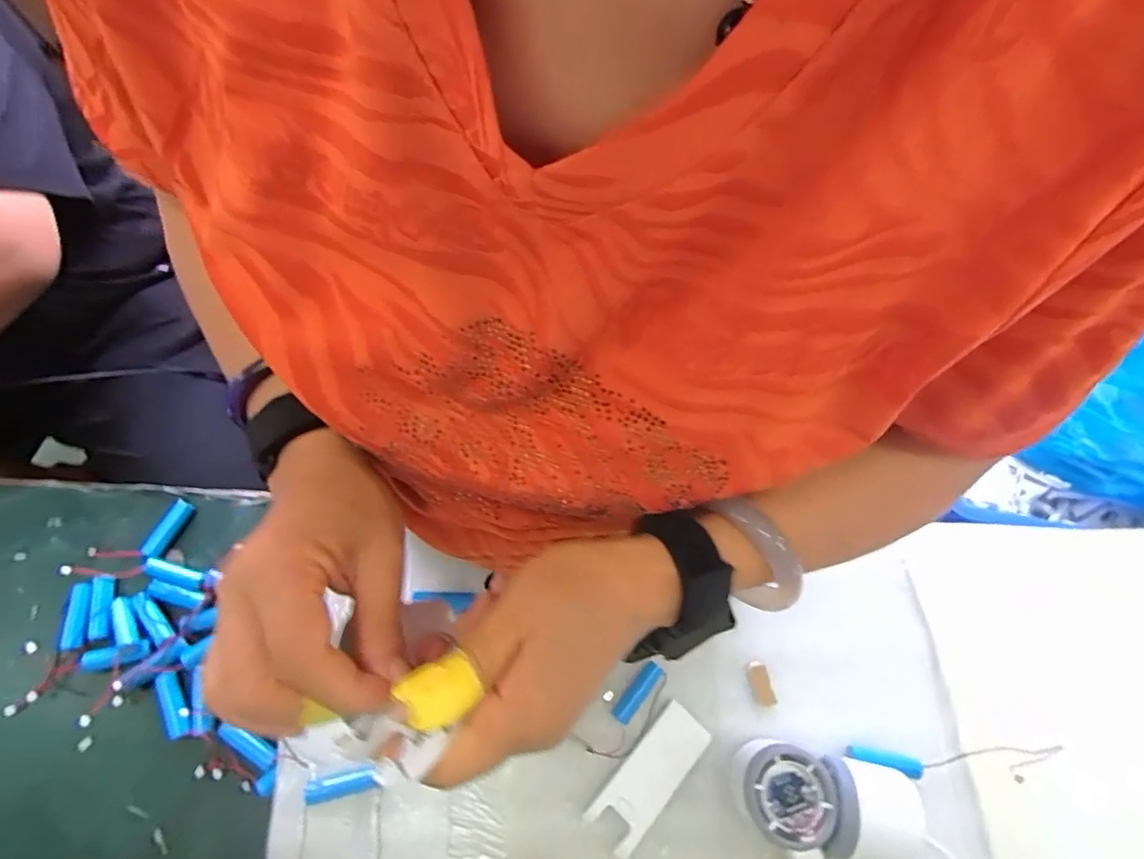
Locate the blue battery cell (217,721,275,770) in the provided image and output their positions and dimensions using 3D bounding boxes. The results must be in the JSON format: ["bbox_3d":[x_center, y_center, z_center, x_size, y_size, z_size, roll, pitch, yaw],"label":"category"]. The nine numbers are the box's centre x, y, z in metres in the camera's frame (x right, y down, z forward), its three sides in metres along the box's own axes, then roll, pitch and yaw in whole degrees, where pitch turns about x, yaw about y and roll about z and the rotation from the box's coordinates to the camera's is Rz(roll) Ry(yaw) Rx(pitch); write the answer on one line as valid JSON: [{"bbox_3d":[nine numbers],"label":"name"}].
[{"bbox_3d":[-0.241,0.232,0.404,0.050,0.014,0.014,28,69,11],"label":"blue battery cell"}]

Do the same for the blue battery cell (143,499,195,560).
[{"bbox_3d":[-0.345,0.084,0.469,0.010,0.013,0.051,19,66,8],"label":"blue battery cell"}]

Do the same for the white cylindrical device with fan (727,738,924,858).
[{"bbox_3d":[0.174,0.255,0.376,0.116,0.054,0.059,12,67,4],"label":"white cylindrical device with fan"}]

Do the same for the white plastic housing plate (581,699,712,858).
[{"bbox_3d":[0.056,0.249,0.396,0.039,0.013,0.100,42,73,15],"label":"white plastic housing plate"}]

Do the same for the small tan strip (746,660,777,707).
[{"bbox_3d":[0.148,0.199,0.429,0.017,0.004,0.031,-11,68,-5],"label":"small tan strip"}]

